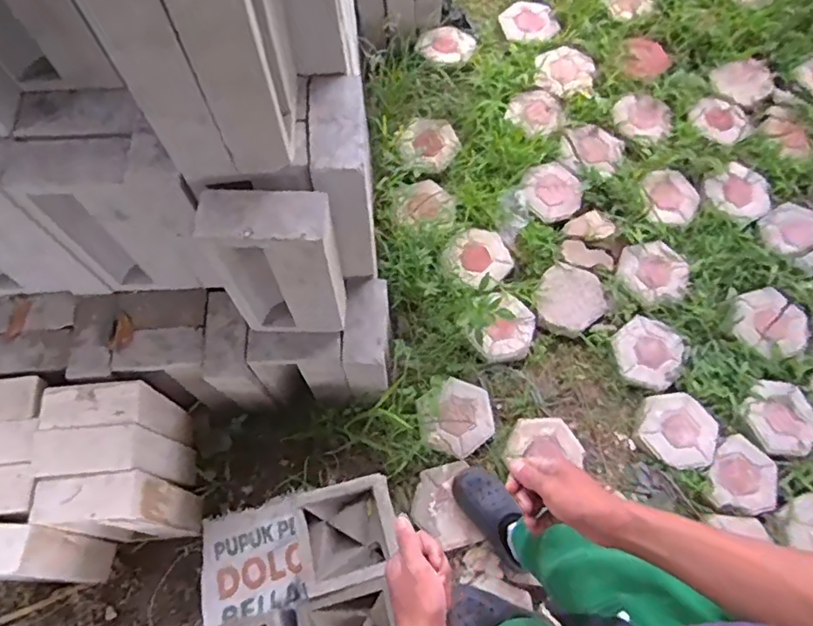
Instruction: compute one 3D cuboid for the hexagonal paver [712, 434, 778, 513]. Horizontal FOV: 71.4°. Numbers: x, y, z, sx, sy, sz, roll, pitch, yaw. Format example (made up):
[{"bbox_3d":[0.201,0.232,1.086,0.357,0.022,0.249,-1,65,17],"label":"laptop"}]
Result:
[{"bbox_3d":[0.900,0.425,1.507,0.164,0.041,0.198,9,70,5],"label":"hexagonal paver"}]

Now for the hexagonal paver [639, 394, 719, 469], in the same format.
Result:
[{"bbox_3d":[0.748,0.320,1.557,0.200,0.038,0.204,16,71,7],"label":"hexagonal paver"}]

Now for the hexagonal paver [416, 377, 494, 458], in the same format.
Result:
[{"bbox_3d":[0.140,0.281,1.535,0.200,0.047,0.194,-33,72,-10],"label":"hexagonal paver"}]

